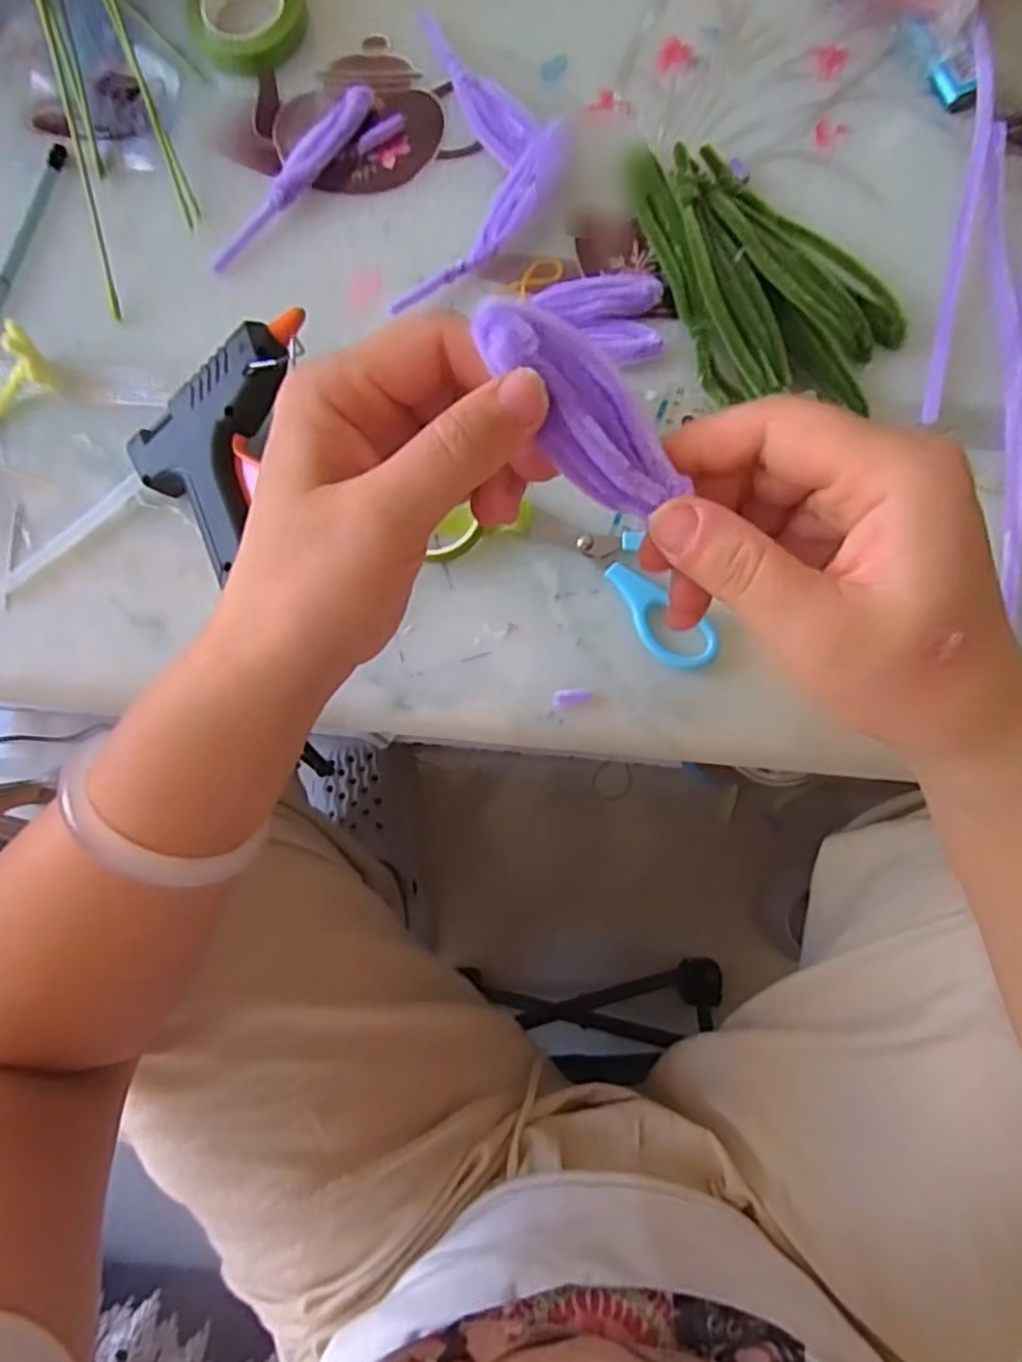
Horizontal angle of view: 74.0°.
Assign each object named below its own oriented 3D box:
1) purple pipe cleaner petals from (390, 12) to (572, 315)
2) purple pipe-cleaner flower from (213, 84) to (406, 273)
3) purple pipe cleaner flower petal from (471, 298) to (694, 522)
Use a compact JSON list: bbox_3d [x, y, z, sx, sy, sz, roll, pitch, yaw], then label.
[{"bbox_3d":[-0.012,-0.278,0.366,0.085,0.014,0.163,7,82,5],"label":"purple pipe cleaner petals"},{"bbox_3d":[-0.120,-0.280,0.376,0.129,0.014,0.034,-40,81,-2],"label":"purple pipe-cleaner flower"},{"bbox_3d":[0.018,-0.074,0.184,0.024,0.009,0.068,-44,108,-3],"label":"purple pipe cleaner flower petal"}]

